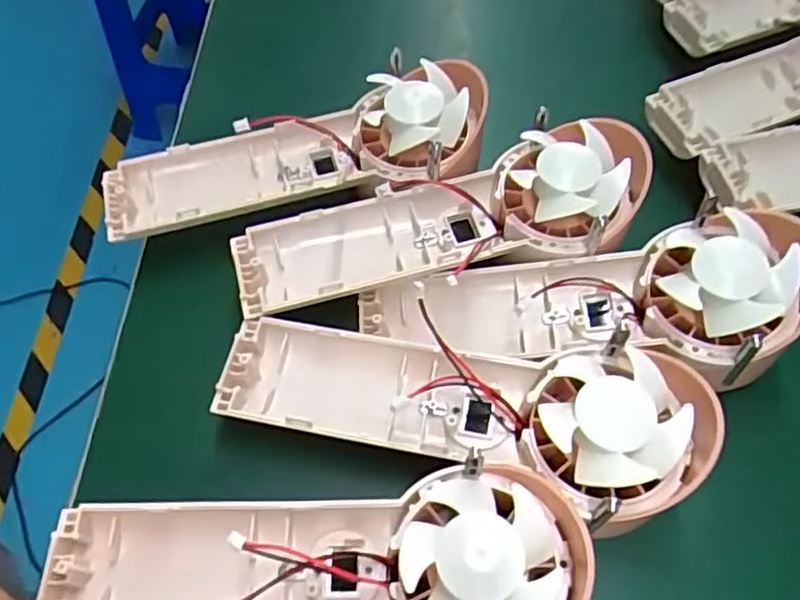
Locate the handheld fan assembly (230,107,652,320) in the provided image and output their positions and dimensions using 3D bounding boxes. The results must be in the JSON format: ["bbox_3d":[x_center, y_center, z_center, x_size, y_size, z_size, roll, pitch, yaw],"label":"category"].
[{"bbox_3d":[0.016,-0.039,0.279,0.172,0.030,0.060,-11,61,-5],"label":"handheld fan assembly"}]

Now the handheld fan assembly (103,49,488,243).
[{"bbox_3d":[-0.047,-0.072,0.299,0.172,0.029,0.061,-11,61,-5],"label":"handheld fan assembly"}]

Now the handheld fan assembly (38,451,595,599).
[{"bbox_3d":[-0.029,0.092,0.219,0.178,0.049,0.062,-2,60,0],"label":"handheld fan assembly"}]

